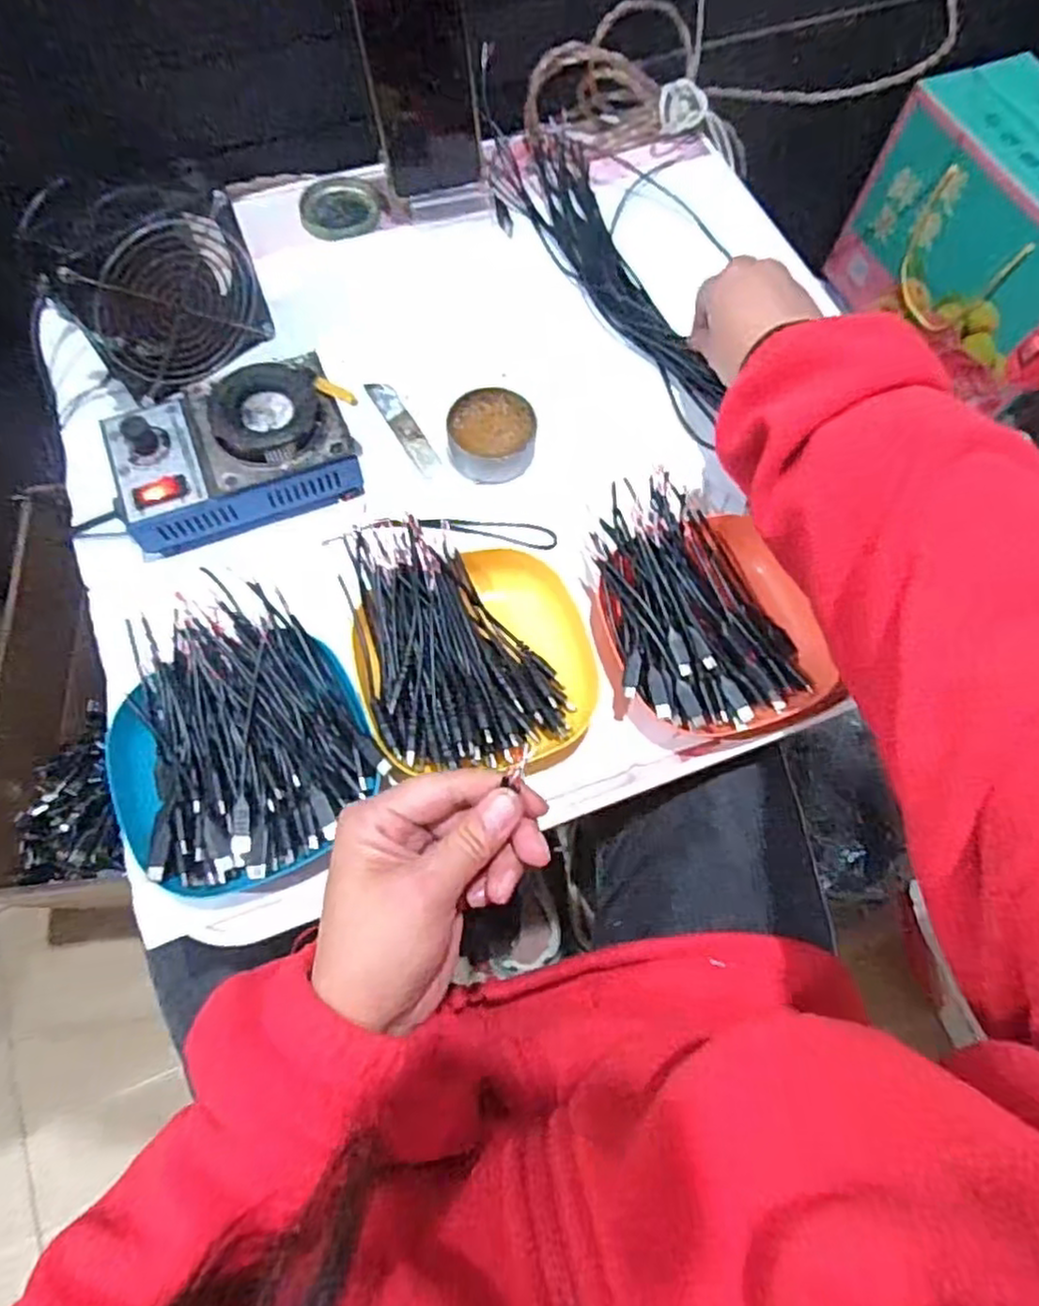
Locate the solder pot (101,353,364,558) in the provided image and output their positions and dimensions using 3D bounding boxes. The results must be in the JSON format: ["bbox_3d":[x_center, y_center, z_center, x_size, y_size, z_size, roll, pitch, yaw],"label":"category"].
[{"bbox_3d":[-0.189,-0.129,0.477,0.154,0.067,0.105,-22,72,-10],"label":"solder pot"}]

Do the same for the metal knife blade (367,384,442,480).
[{"bbox_3d":[-0.085,-0.167,0.525,0.018,0.004,0.091,-29,73,-12],"label":"metal knife blade"}]

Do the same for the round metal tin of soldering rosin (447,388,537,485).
[{"bbox_3d":[-0.020,-0.157,0.511,0.061,0.025,0.065,-3,70,-3],"label":"round metal tin of soldering rosin"}]

